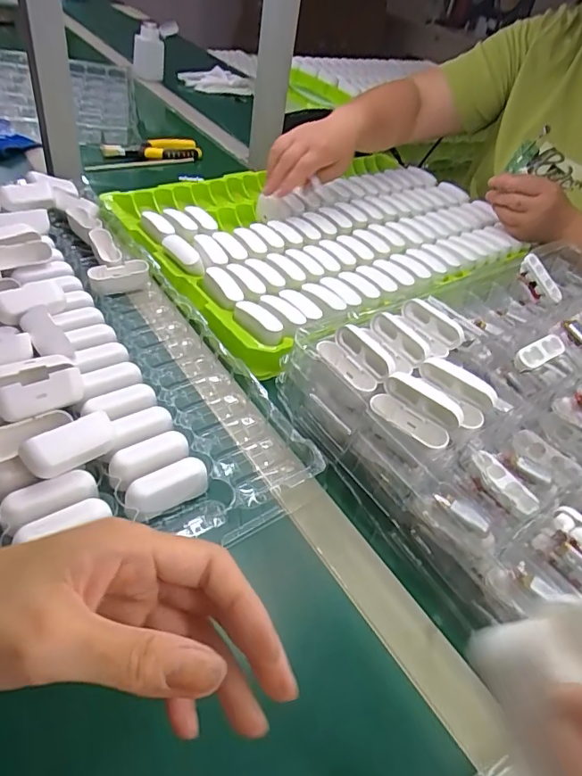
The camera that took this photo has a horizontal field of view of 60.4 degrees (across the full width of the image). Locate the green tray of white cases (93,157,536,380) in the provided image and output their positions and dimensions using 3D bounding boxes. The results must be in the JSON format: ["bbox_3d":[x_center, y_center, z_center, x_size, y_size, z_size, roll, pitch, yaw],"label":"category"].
[{"bbox_3d":[0.066,-0.237,0.718,0.562,0.040,0.393,-23,53,-31],"label":"green tray of white cases"}]

